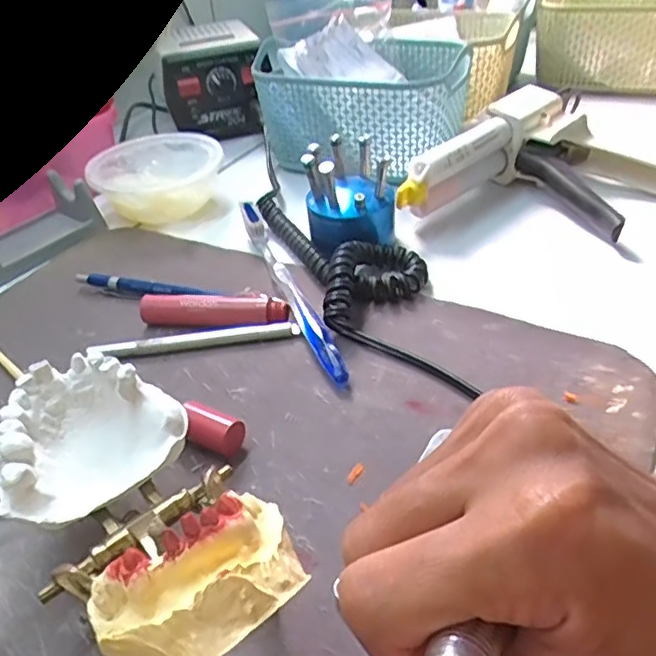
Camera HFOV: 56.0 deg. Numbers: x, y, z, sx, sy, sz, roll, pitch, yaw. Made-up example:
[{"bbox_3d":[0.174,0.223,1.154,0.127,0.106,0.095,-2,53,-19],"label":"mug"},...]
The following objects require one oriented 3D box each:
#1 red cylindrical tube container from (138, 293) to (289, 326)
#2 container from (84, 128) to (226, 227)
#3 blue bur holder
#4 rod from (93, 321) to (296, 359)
[{"bbox_3d":[-0.067,-0.009,0.362,0.088,0.018,0.017,4,39,11],"label":"red cylindrical tube container"},{"bbox_3d":[-0.137,-0.124,0.500,0.098,0.051,0.098,-3,38,3],"label":"container"},{"bbox_3d":[0.015,-0.091,0.411,0.056,0.072,0.058,-2,38,4],"label":"blue bur holder"},{"bbox_3d":[-0.074,0.008,0.349,0.114,0.009,0.007,-8,38,-3],"label":"rod"}]

